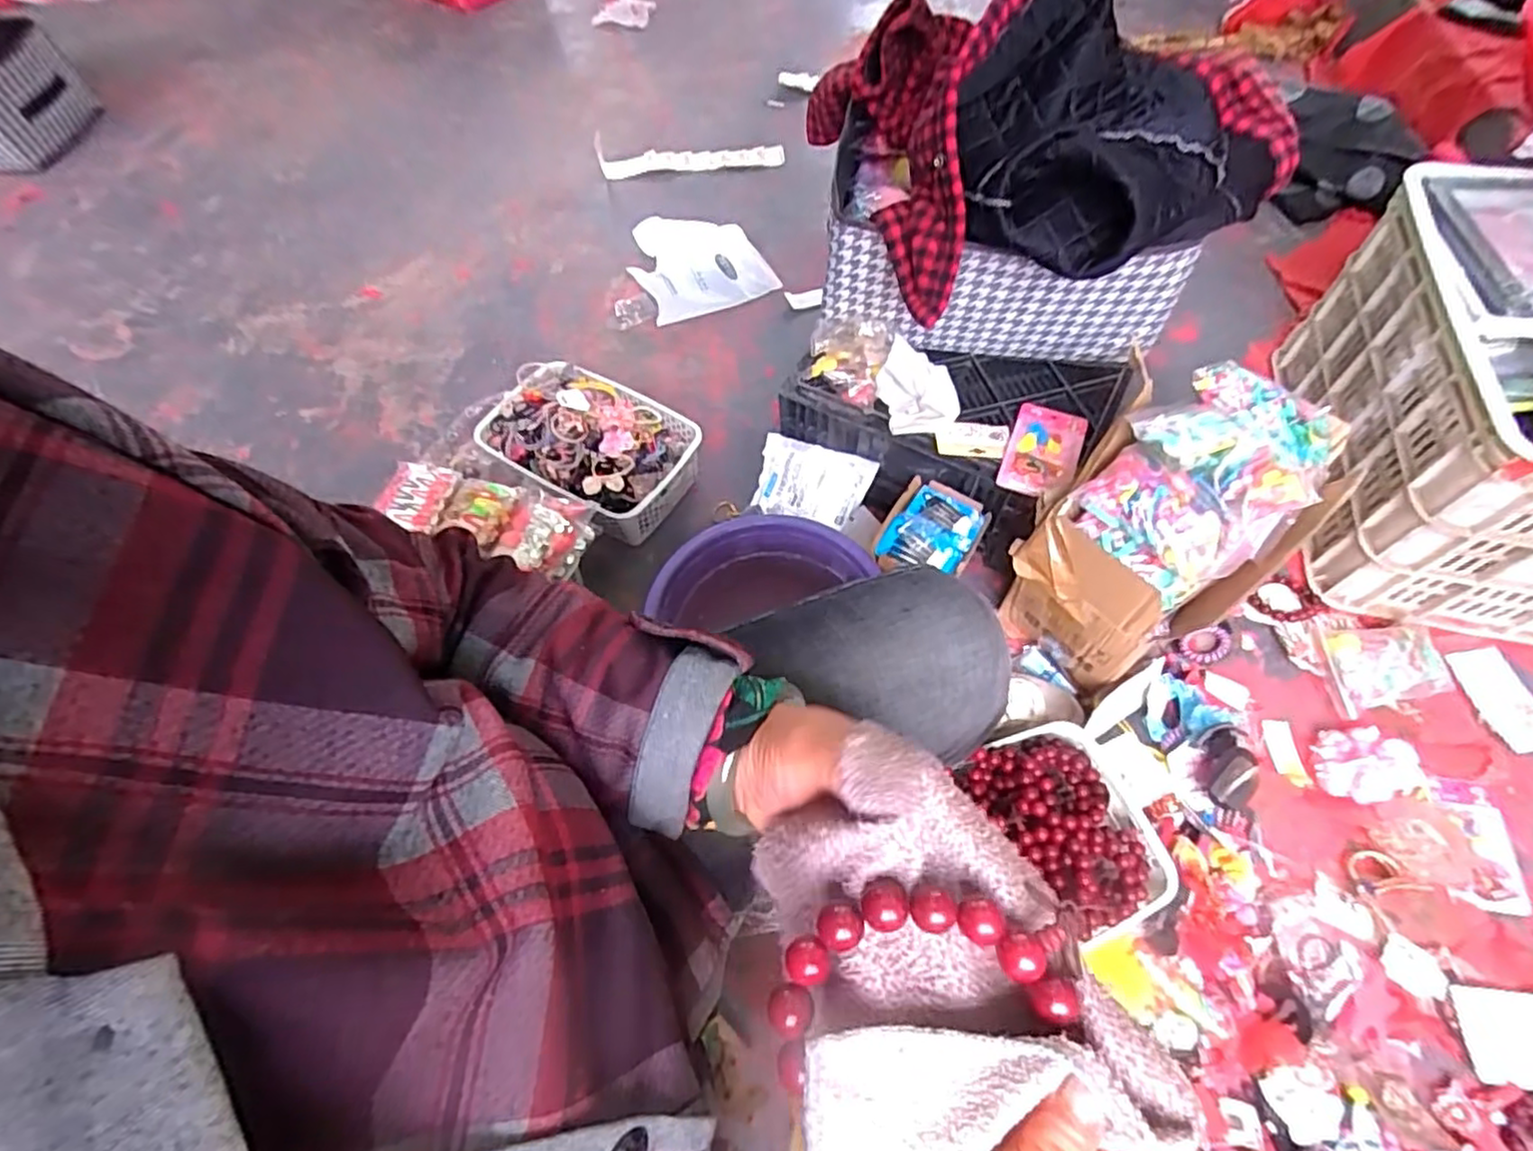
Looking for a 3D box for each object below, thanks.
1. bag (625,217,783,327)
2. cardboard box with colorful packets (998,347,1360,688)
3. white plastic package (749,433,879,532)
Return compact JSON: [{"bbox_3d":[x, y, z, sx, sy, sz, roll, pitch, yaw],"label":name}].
[{"bbox_3d":[-0.140,-0.594,1.268,0.232,0.038,0.284,-24,62,-11],"label":"bag"},{"bbox_3d":[0.418,-0.040,0.733,0.194,0.279,0.247,40,69,22],"label":"cardboard box with colorful packets"},{"bbox_3d":[0.060,-0.124,0.932,0.149,0.033,0.101,20,101,21],"label":"white plastic package"}]

